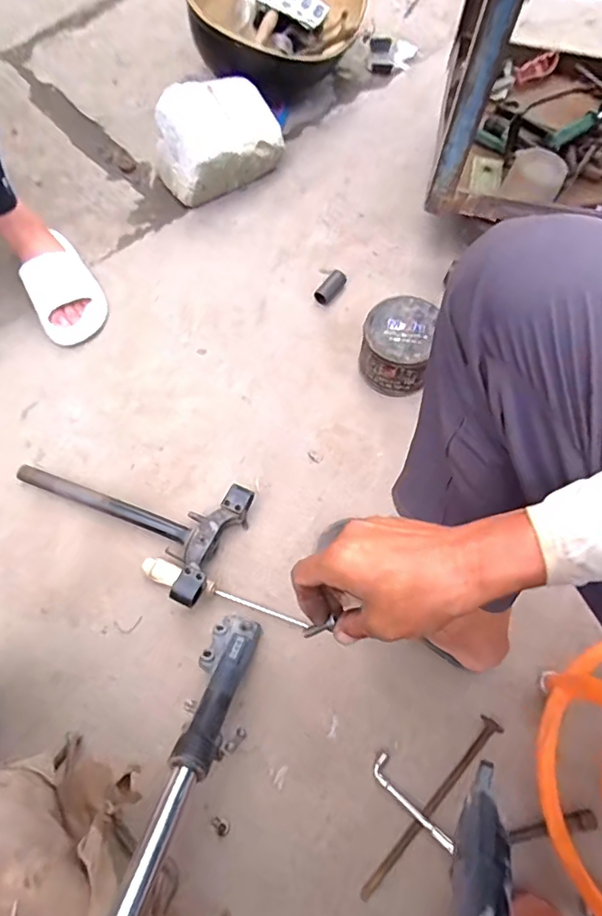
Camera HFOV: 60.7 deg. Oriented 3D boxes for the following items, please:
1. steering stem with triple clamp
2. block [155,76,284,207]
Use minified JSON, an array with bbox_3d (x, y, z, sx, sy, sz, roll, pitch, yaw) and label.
[{"bbox_3d":[-0.255,0.058,0.747,0.342,0.069,0.172,25,72,9],"label":"steering stem with triple clamp"},{"bbox_3d":[-0.156,-0.603,0.971,0.227,0.129,0.151,-32,73,-11],"label":"block"}]

